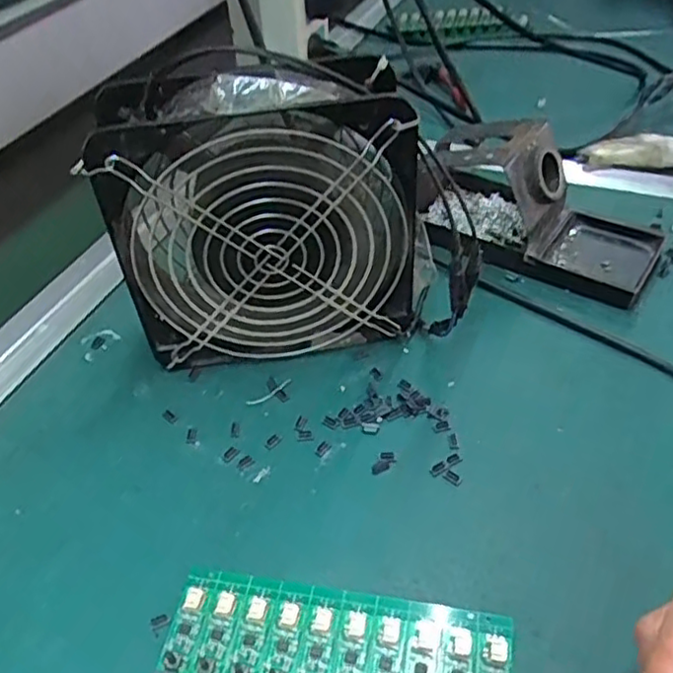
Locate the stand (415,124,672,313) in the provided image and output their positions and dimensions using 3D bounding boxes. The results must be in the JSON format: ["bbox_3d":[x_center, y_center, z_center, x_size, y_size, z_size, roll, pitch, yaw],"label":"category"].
[{"bbox_3d":[0.129,-0.091,0.425,0.165,0.068,0.082,30,53,29],"label":"stand"}]

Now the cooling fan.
[{"bbox_3d":[-0.036,-0.061,0.349,0.152,0.154,0.059,-7,45,-5],"label":"cooling fan"}]

